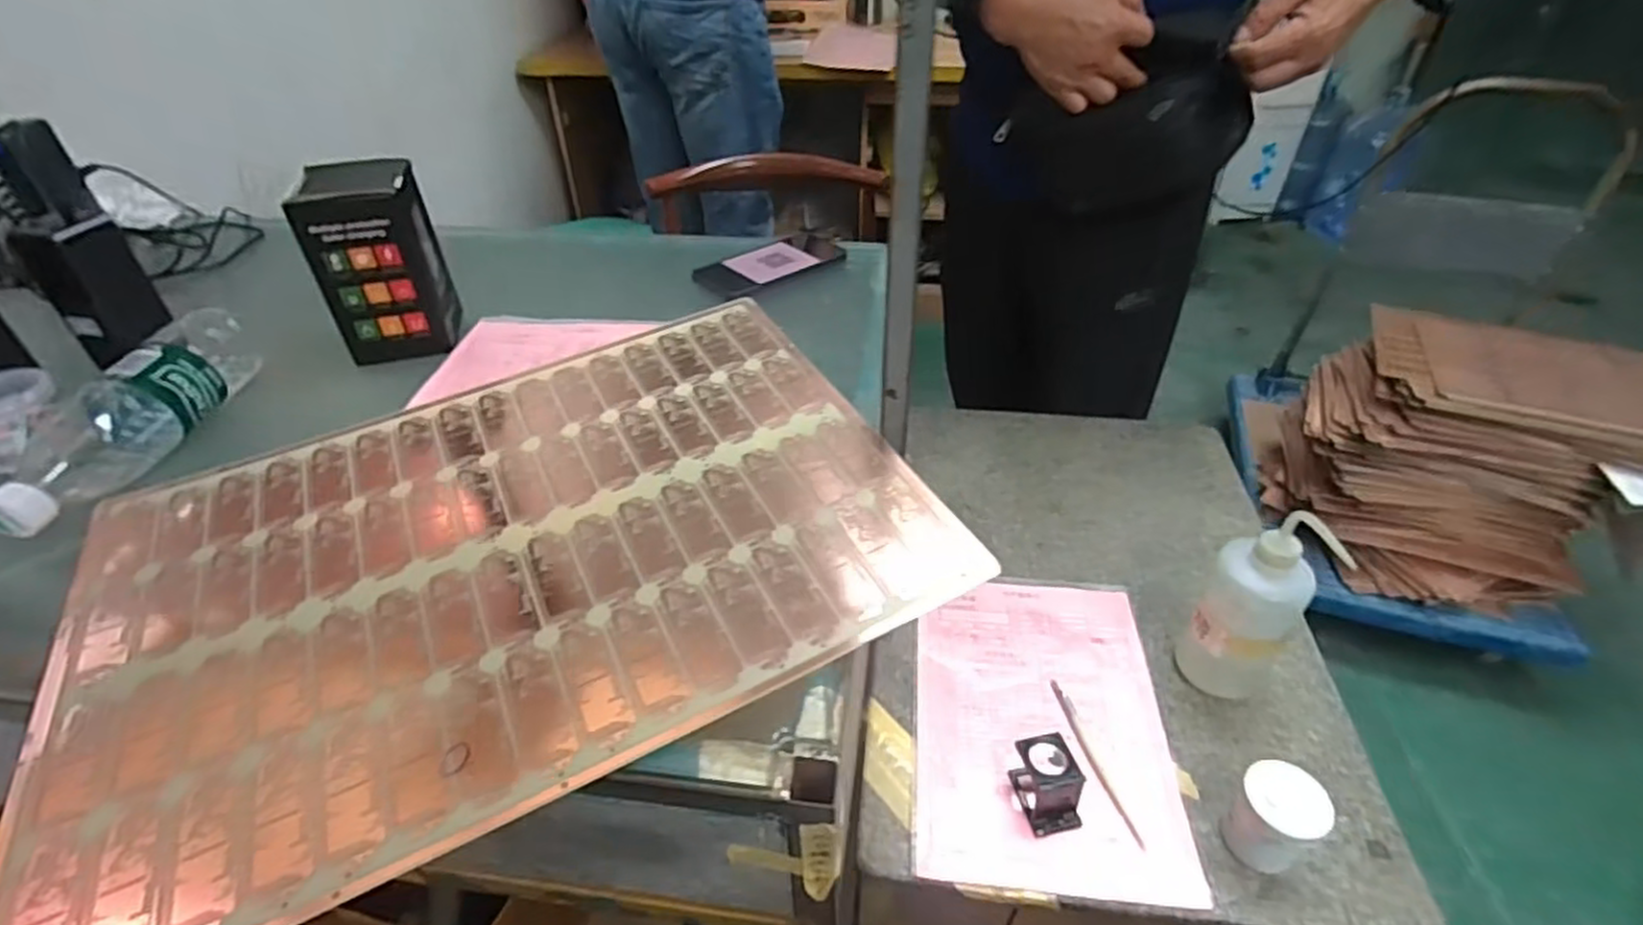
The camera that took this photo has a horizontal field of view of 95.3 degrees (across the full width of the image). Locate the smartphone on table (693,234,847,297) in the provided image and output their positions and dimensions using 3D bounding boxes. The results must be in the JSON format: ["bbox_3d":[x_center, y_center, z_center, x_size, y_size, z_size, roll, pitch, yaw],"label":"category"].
[{"bbox_3d":[-0.052,-0.212,0.798,0.150,0.010,0.082,-26,46,-27],"label":"smartphone on table"}]

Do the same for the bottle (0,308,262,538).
[{"bbox_3d":[-0.510,-0.030,0.557,0.060,0.073,0.232,4,40,7],"label":"bottle"}]

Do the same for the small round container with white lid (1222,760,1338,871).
[{"bbox_3d":[0.328,0.265,0.552,0.061,0.071,0.056,-19,43,-20],"label":"small round container with white lid"}]

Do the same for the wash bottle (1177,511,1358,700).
[{"bbox_3d":[0.362,0.118,0.626,0.078,0.196,0.070,24,46,27],"label":"wash bottle"}]

